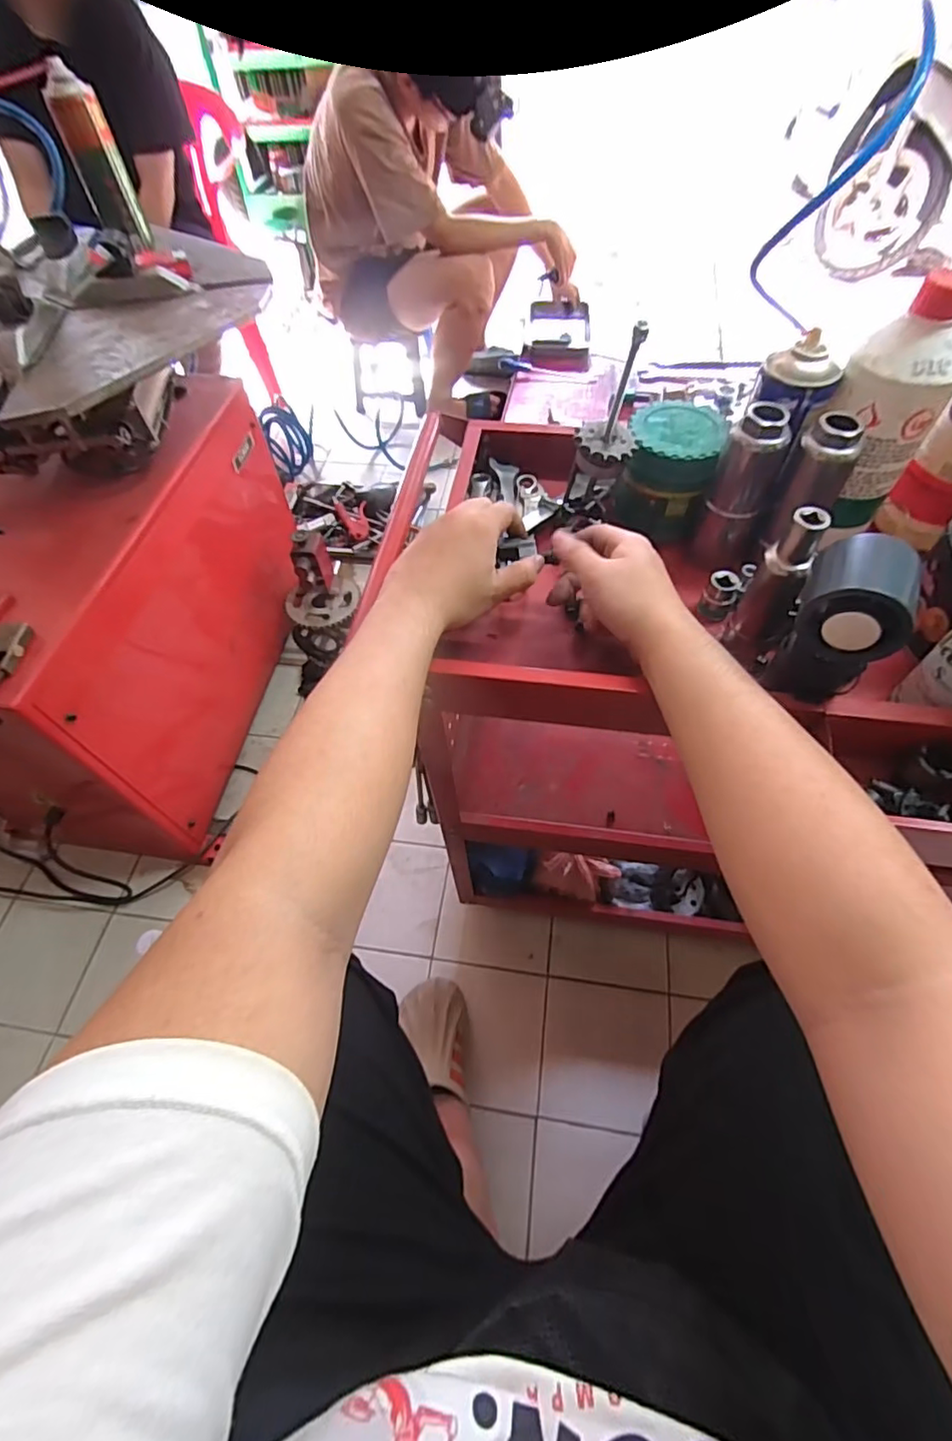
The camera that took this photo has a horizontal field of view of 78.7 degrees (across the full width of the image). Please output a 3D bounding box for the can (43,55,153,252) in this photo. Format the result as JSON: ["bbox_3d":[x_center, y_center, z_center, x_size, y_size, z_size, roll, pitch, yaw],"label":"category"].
[{"bbox_3d":[-0.577,-0.850,0.887,0.070,0.189,0.069,-23,59,-11],"label":"can"}]

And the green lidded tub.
[{"bbox_3d":[0.193,-0.255,0.589,0.086,0.088,0.107,11,59,10],"label":"green lidded tub"}]

